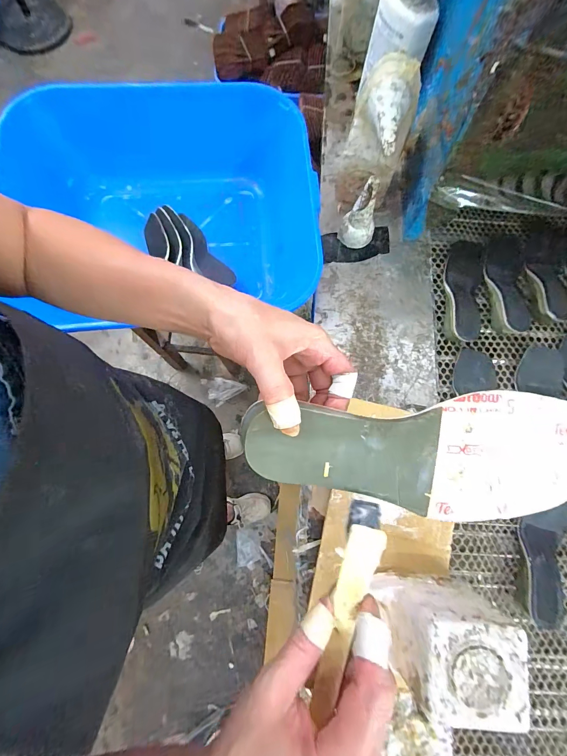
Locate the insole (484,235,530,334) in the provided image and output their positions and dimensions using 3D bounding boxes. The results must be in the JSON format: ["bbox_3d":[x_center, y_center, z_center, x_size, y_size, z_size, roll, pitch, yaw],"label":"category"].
[{"bbox_3d":[0.458,-0.193,0.647,0.077,0.017,0.204,1,78,0],"label":"insole"}]

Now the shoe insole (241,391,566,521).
[{"bbox_3d":[0.084,0.049,0.201,0.214,0.017,0.074,1,78,1],"label":"shoe insole"}]

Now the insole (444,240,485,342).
[{"bbox_3d":[0.372,-0.183,0.651,0.077,0.017,0.217,8,78,1],"label":"insole"}]

